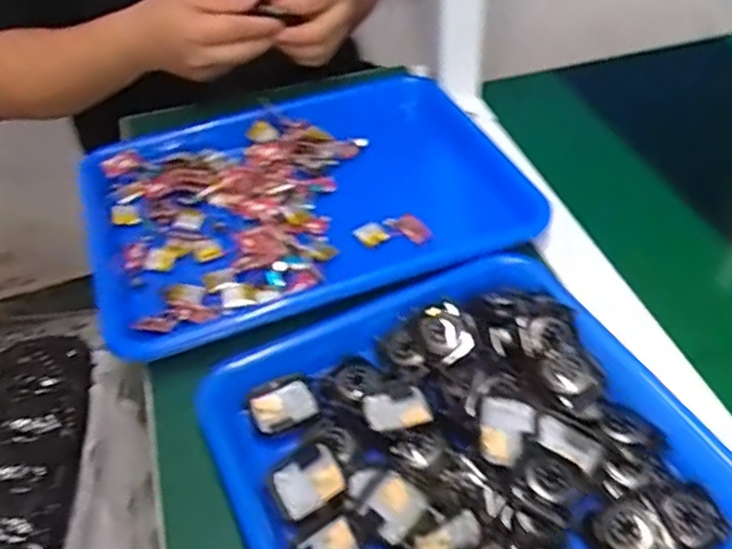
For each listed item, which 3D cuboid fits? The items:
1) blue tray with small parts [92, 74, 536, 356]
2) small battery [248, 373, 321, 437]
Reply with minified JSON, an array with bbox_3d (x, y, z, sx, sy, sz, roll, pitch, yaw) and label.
[{"bbox_3d":[-0.055,-0.069,0.592,0.346,0.033,0.275,-17,46,-11],"label":"blue tray with small parts"},{"bbox_3d":[-0.052,0.082,0.446,0.040,0.009,0.035,-21,47,-15],"label":"small battery"}]

